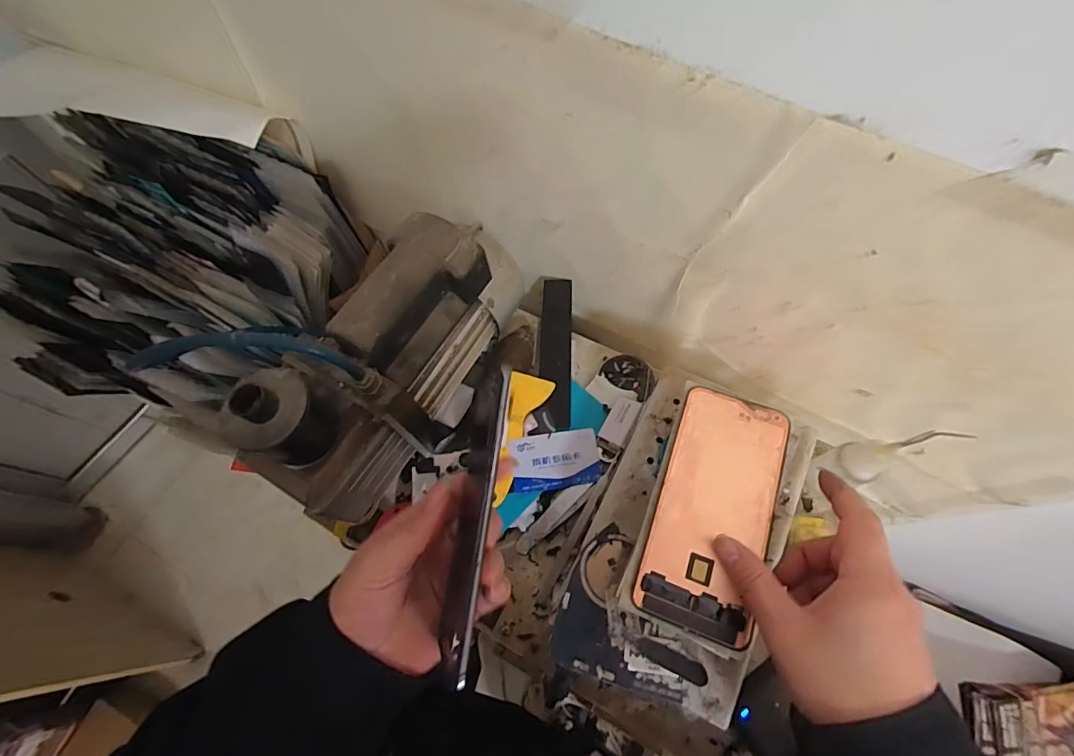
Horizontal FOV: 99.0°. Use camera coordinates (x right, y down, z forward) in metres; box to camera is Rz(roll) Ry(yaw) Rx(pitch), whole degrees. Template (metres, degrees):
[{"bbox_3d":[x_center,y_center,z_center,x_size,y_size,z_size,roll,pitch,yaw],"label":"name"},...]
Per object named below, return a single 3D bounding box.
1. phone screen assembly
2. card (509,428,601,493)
[{"bbox_3d":[0.121,0.085,0.312,0.074,0.006,0.159,21,69,10],"label":"phone screen assembly"},{"bbox_3d":[0.018,0.080,0.445,0.084,0.004,0.053,-6,70,-4],"label":"card"}]

